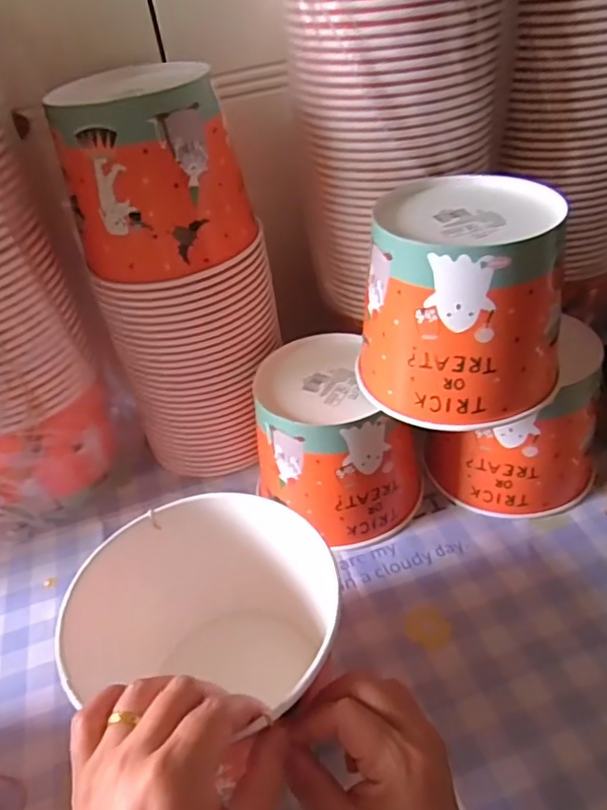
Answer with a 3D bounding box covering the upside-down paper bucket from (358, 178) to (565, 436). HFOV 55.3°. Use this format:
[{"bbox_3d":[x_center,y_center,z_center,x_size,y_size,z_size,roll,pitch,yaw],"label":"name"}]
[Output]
[{"bbox_3d":[0.121,-0.080,0.438,0.144,0.131,0.144,4,42,14],"label":"upside-down paper bucket"}]

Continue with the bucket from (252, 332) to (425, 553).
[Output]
[{"bbox_3d":[0.024,0.031,0.528,0.132,0.128,0.149,-26,43,-19],"label":"bucket"}]

